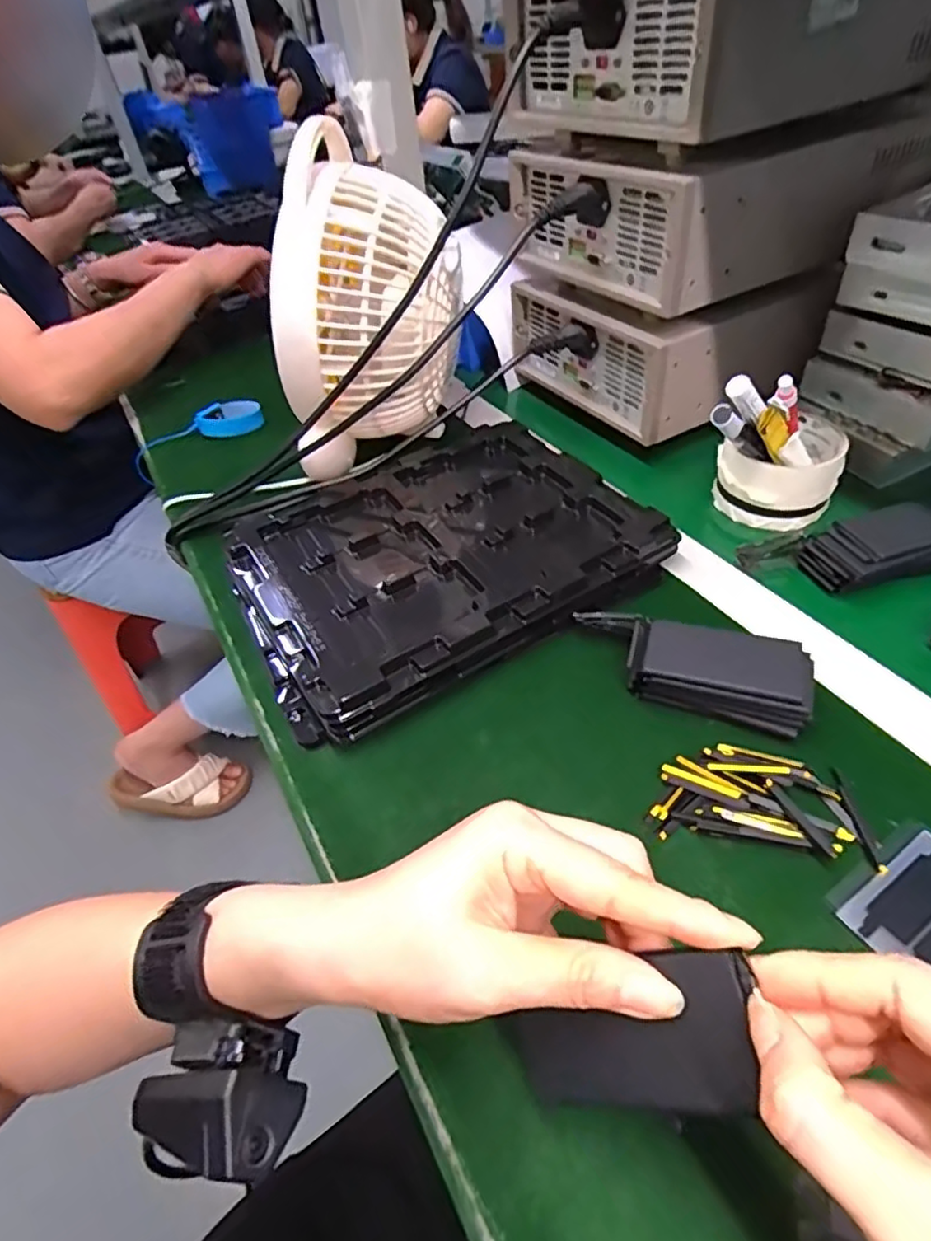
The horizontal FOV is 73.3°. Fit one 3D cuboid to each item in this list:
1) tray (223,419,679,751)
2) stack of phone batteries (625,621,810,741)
[{"bbox_3d":[-0.019,-0.053,0.464,0.283,0.028,0.228,-23,48,-15],"label":"tray"},{"bbox_3d":[0.148,0.030,0.368,0.098,0.026,0.049,13,49,18],"label":"stack of phone batteries"}]

